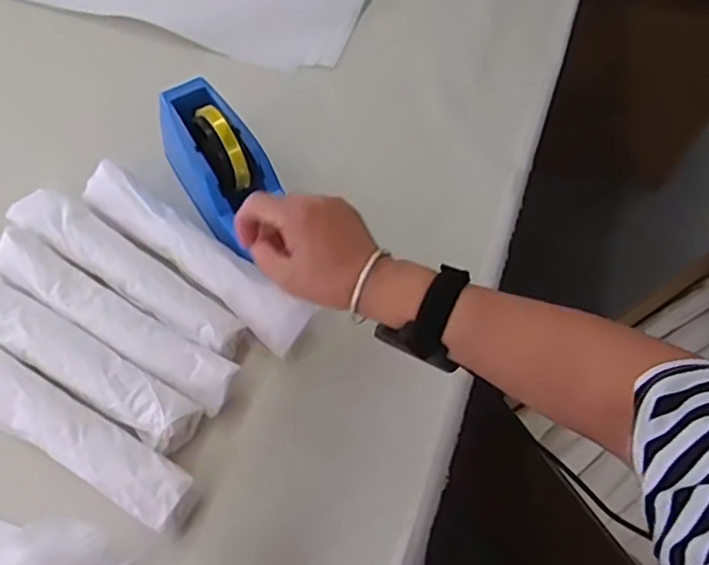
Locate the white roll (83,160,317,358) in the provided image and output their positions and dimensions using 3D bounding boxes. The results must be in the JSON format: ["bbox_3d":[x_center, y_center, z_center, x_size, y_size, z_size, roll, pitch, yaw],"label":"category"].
[{"bbox_3d":[-0.160,-0.027,0.623,0.269,0.042,0.052,34,66,15],"label":"white roll"}]

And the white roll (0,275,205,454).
[{"bbox_3d":[-0.264,0.070,0.587,0.266,0.048,0.059,29,64,13],"label":"white roll"}]

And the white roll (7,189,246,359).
[{"bbox_3d":[-0.221,-0.010,0.620,0.256,0.040,0.057,32,65,14],"label":"white roll"}]

